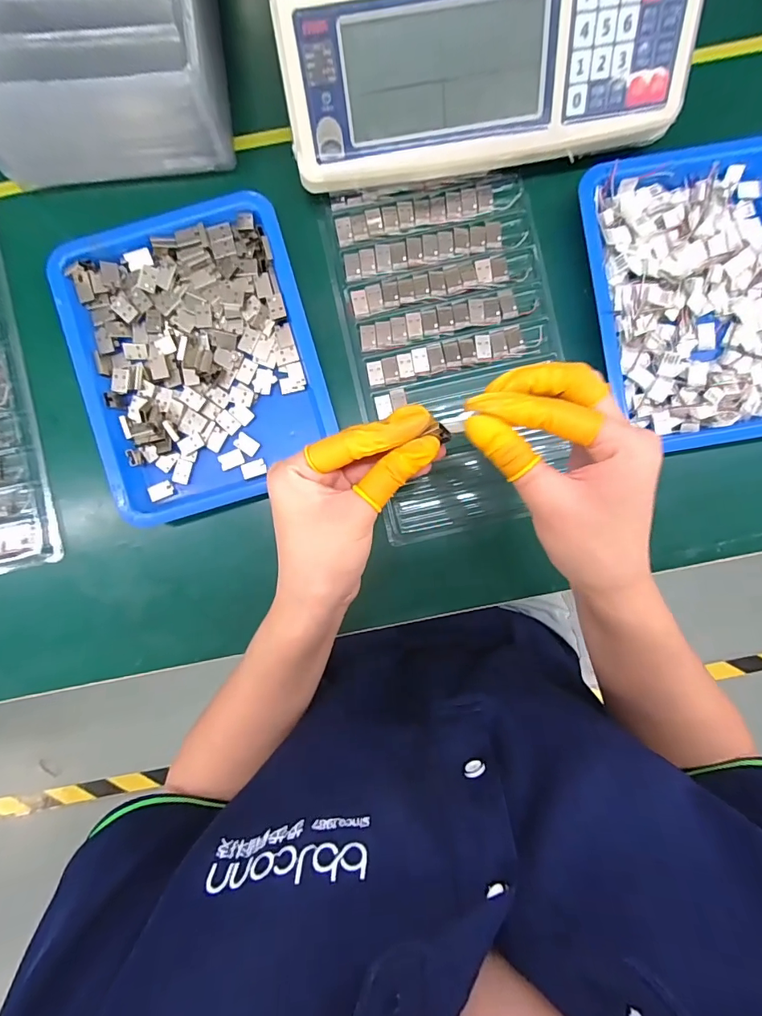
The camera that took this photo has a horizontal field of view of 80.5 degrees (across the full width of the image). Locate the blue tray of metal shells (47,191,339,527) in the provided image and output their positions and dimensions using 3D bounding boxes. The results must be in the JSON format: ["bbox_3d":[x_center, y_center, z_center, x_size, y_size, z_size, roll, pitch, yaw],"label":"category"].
[{"bbox_3d":[-0.136,-0.110,0.338,0.168,0.023,0.215,-16,91,0],"label":"blue tray of metal shells"}]

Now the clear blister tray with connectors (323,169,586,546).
[{"bbox_3d":[0.058,-0.118,0.351,0.153,0.014,0.265,-11,91,0],"label":"clear blister tray with connectors"}]

